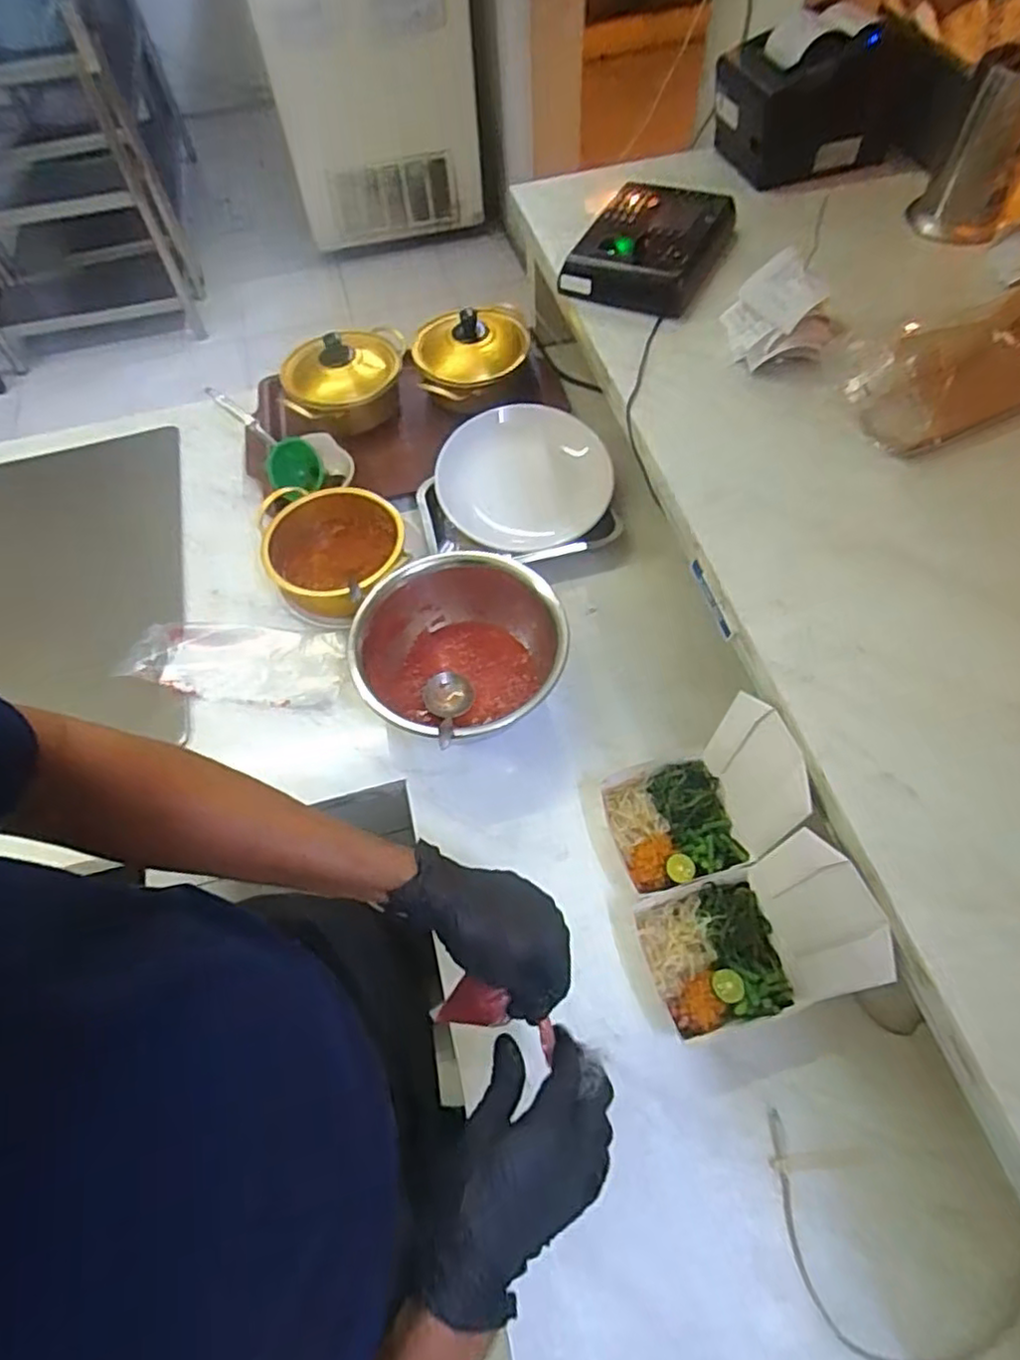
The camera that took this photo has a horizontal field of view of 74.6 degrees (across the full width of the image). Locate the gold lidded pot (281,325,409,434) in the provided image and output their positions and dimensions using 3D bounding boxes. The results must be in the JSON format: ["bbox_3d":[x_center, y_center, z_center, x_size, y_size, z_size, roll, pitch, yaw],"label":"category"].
[{"bbox_3d":[-0.250,-0.464,1.022,0.197,0.101,0.160,-17,63,-5],"label":"gold lidded pot"}]

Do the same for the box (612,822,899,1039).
[{"bbox_3d":[0.199,0.226,0.578,0.173,0.162,0.133,-17,63,-5],"label":"box"}]

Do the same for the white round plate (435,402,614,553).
[{"bbox_3d":[0.017,-0.266,0.884,0.216,0.028,0.211,-2,82,17],"label":"white round plate"}]

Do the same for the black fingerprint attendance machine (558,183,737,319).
[{"bbox_3d":[0.180,-0.541,0.824,0.154,0.033,0.225,24,67,15],"label":"black fingerprint attendance machine"}]

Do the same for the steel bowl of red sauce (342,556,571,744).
[{"bbox_3d":[-0.053,-0.029,0.769,0.234,0.092,0.222,-1,63,3],"label":"steel bowl of red sauce"}]

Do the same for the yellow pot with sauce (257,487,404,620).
[{"bbox_3d":[-0.225,-0.160,0.862,0.179,0.080,0.185,-1,63,3],"label":"yellow pot with sauce"}]

